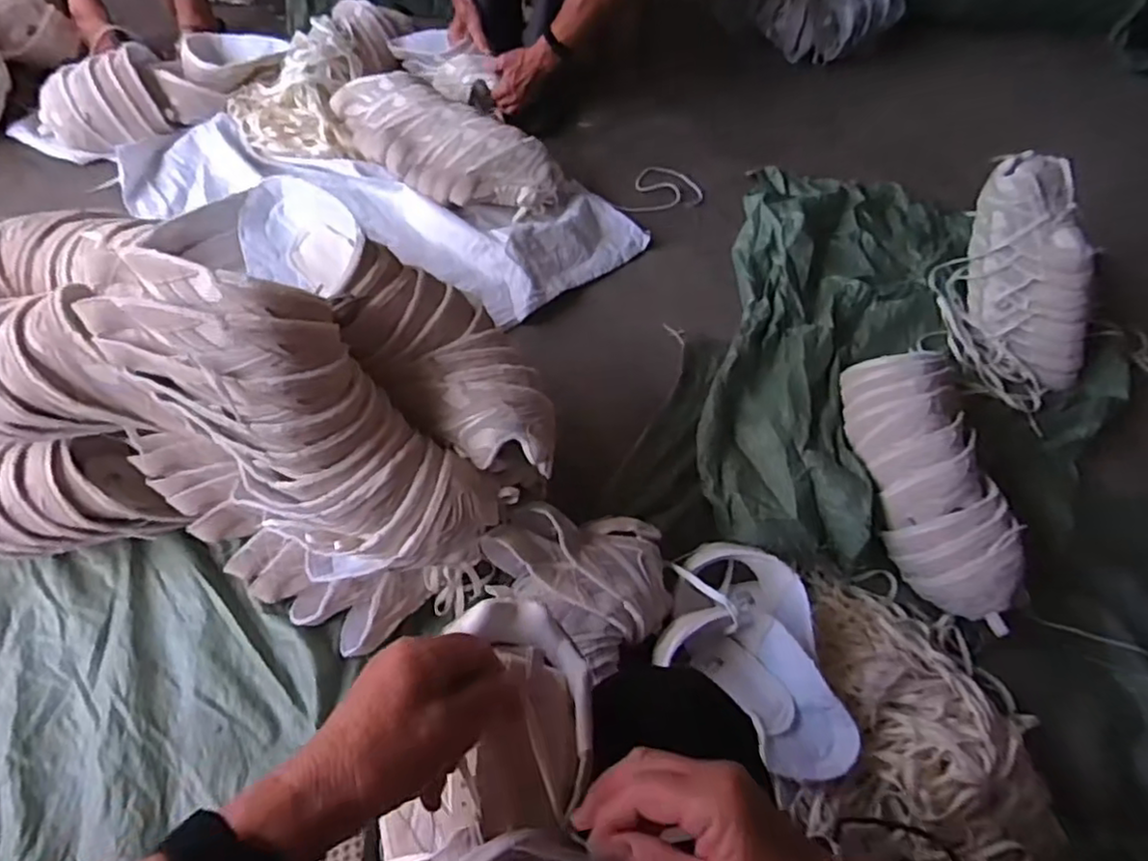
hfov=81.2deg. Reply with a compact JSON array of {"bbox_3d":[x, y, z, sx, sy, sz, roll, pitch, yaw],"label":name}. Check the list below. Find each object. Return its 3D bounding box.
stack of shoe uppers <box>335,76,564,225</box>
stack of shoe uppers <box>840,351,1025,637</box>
[{"bbox_3d":[-0.275,-0.576,1.333,0.498,0.130,0.192,33,60,15],"label":"stack of shoe uppers"},{"bbox_3d":[0.511,0.064,0.976,0.137,0.121,0.431,-1,57,-7],"label":"stack of shoe uppers"}]

